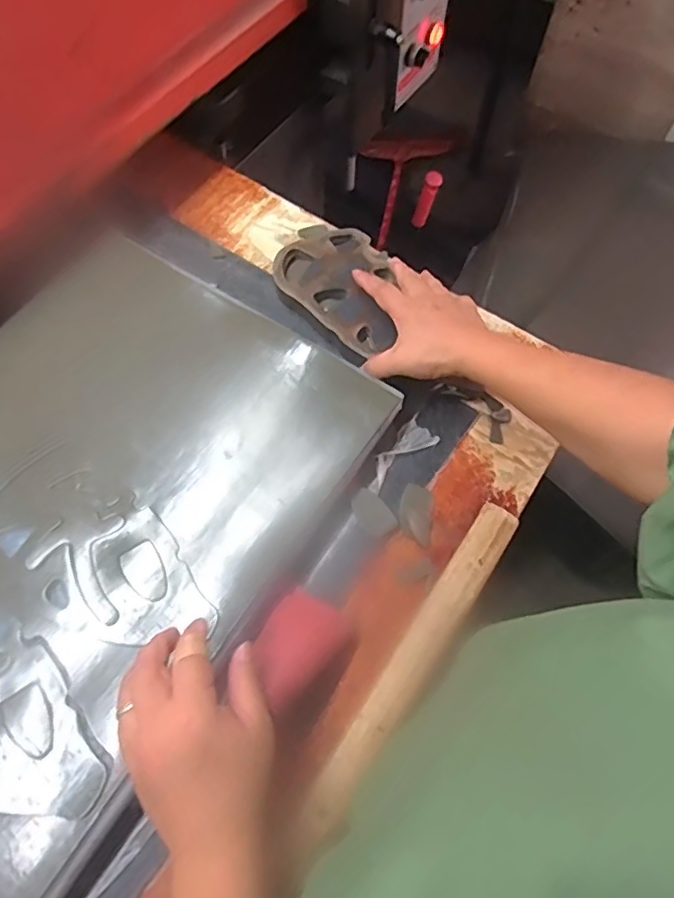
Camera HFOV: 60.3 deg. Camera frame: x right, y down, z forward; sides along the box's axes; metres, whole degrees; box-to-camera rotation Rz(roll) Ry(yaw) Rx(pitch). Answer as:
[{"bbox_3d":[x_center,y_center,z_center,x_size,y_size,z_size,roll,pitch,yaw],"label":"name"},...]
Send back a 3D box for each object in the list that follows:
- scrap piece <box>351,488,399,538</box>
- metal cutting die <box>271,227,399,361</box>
[{"bbox_3d":[0.031,0.055,0.498,0.028,0.004,0.042,-36,79,-19],"label":"scrap piece"},{"bbox_3d":[0.005,-0.175,0.600,0.112,0.035,0.175,-40,71,-18],"label":"metal cutting die"}]

